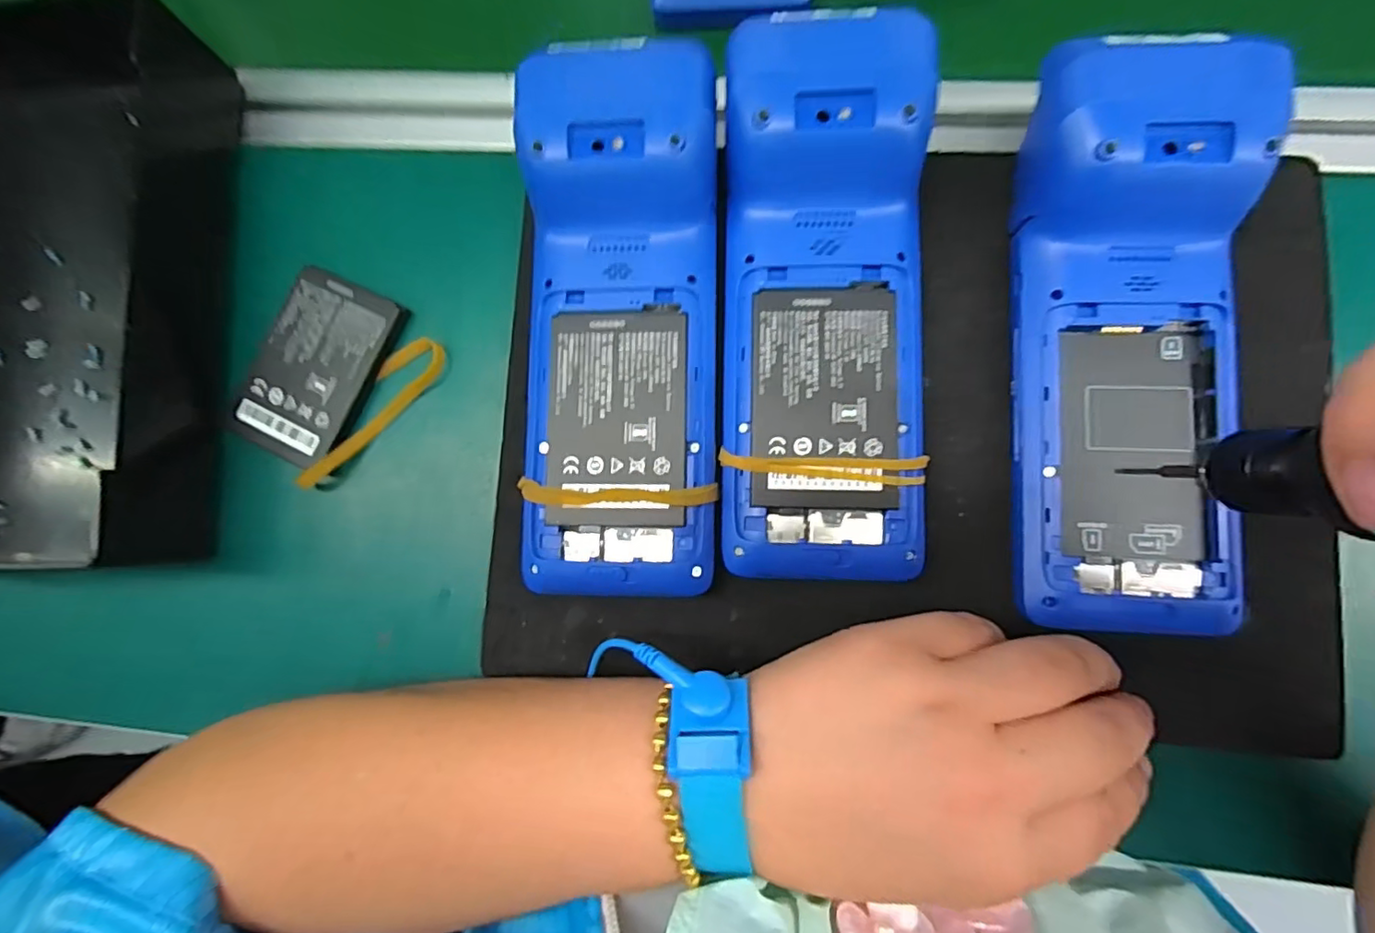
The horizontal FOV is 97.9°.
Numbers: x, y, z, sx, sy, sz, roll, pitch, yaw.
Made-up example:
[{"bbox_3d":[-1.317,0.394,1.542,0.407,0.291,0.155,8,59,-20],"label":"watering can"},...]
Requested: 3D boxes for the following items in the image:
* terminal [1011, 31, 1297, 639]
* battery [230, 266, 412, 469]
[{"bbox_3d":[0.173,-0.047,0.232,0.083,0.057,0.218,2,85,4],"label":"terminal"},{"bbox_3d":[-0.179,-0.048,0.289,0.056,0.008,0.089,23,87,5],"label":"battery"}]

